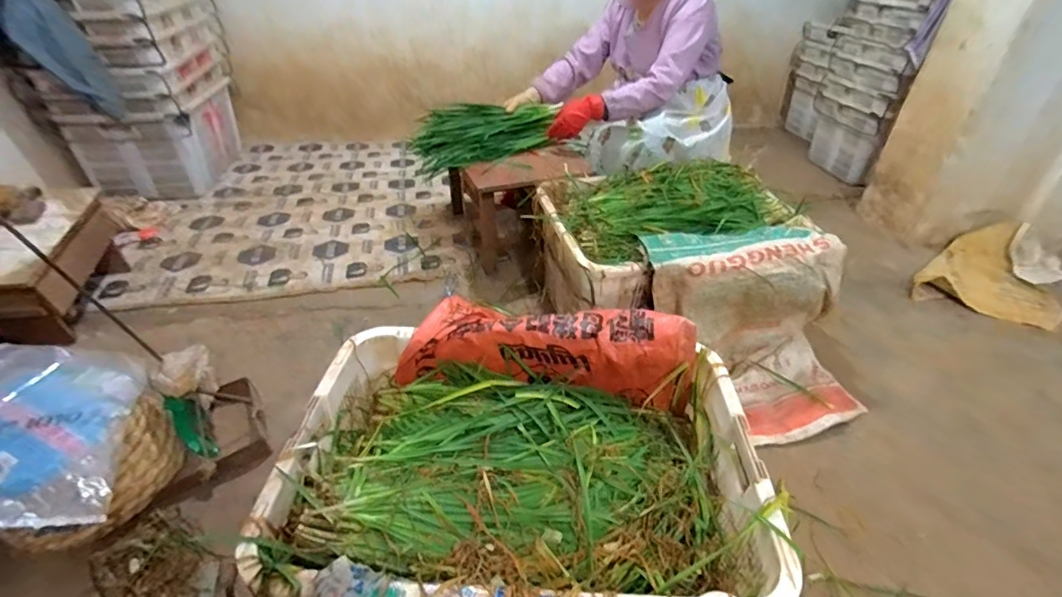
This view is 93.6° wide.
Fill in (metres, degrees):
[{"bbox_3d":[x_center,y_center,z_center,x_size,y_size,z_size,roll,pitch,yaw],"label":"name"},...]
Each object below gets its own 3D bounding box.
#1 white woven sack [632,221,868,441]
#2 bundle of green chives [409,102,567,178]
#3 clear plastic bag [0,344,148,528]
[{"bbox_3d":[0.555,0.073,1.213,0.511,0.382,0.400,-14,39,-19],"label":"white woven sack"},{"bbox_3d":[-0.151,-0.553,1.685,0.504,0.155,0.320,-5,37,-7],"label":"bundle of green chives"},{"bbox_3d":[-0.897,0.229,0.922,0.287,0.128,0.397,-9,38,-13],"label":"clear plastic bag"}]

